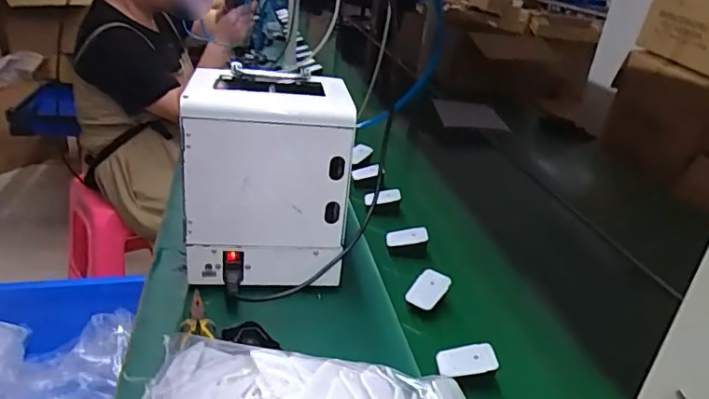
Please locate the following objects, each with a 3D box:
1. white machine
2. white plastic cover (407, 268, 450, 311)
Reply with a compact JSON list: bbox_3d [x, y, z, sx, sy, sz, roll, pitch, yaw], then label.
[{"bbox_3d":[-0.122,-0.028,0.754,0.211,0.261,0.168,3,27,-11],"label":"white machine"},{"bbox_3d":[0.106,0.130,0.770,0.045,0.009,0.060,29,66,16],"label":"white plastic cover"}]

